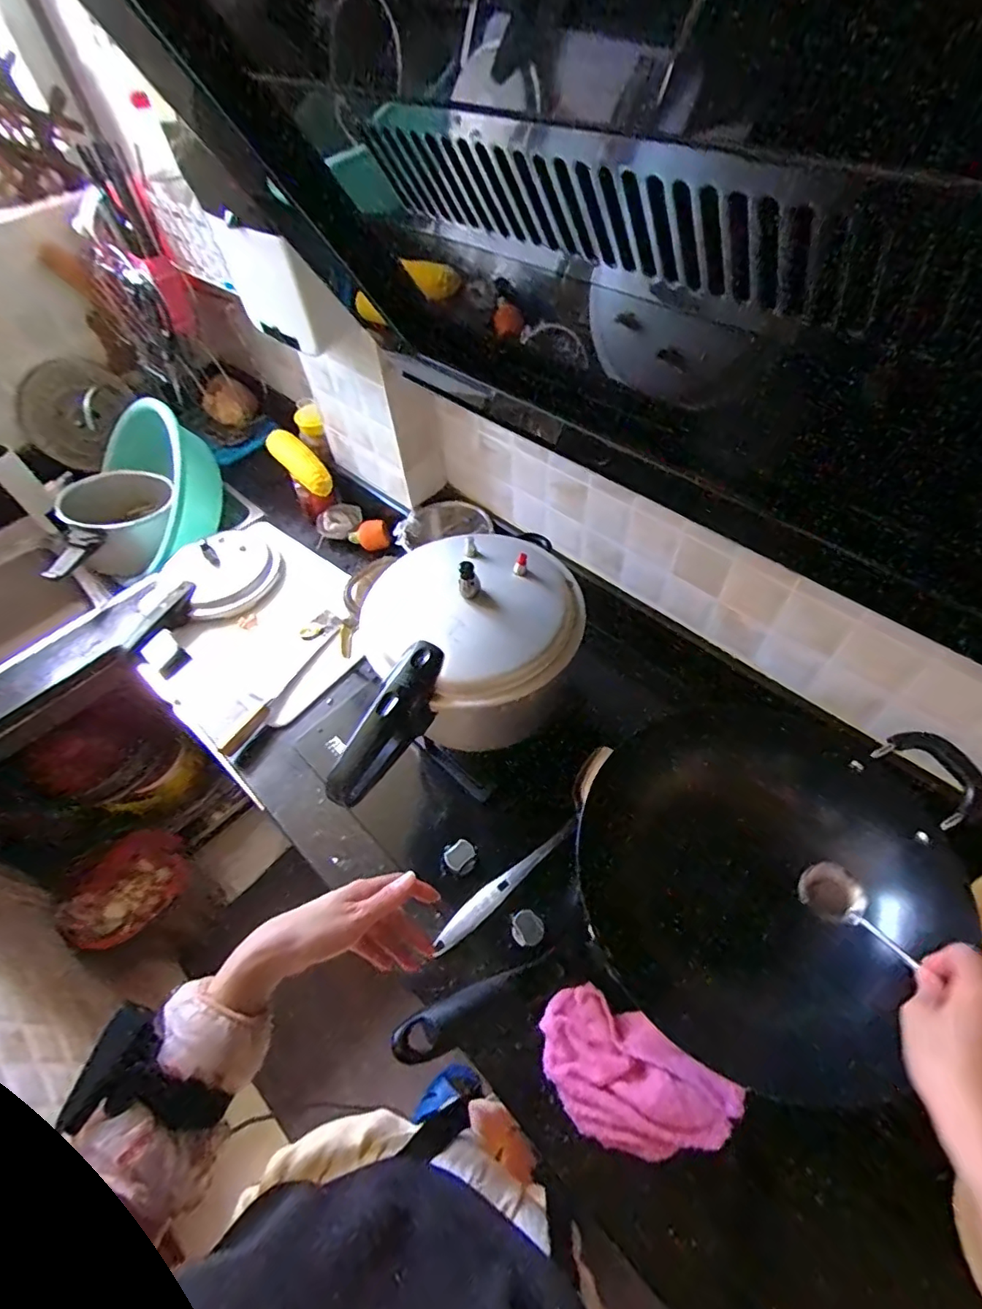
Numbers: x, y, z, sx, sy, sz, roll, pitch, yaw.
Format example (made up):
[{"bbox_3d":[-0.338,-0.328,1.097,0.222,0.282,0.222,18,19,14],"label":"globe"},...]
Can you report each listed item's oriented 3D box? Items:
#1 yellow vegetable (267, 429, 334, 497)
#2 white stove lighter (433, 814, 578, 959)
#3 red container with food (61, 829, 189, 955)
[{"bbox_3d":[-0.361,-0.363,1.054,0.058,0.060,0.184,-31,57,-17],"label":"yellow vegetable"},{"bbox_3d":[0.021,0.287,0.709,0.231,0.024,0.029,-38,60,-21],"label":"white stove lighter"},{"bbox_3d":[-0.788,0.522,1.227,0.157,0.100,0.253,20,58,18],"label":"red container with food"}]

